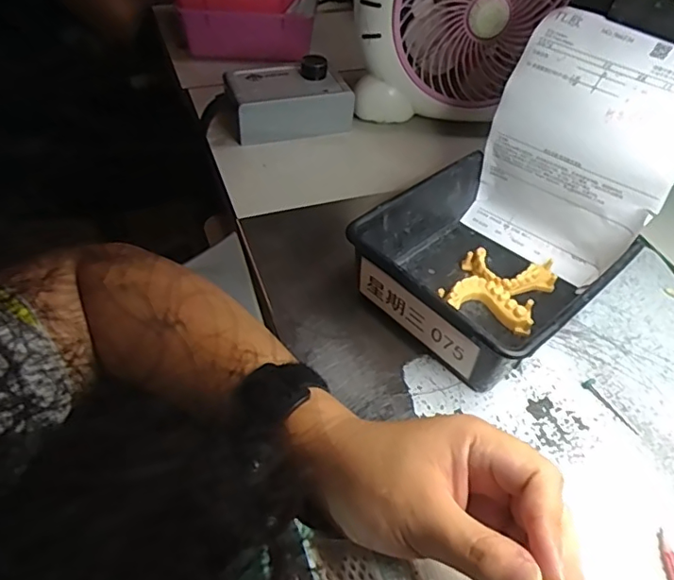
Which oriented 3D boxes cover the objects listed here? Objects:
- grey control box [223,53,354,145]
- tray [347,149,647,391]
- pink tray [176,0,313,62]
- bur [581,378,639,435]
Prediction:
[{"bbox_3d":[-0.052,-0.211,0.605,0.134,0.055,0.073,-9,49,-13],"label":"grey control box"},{"bbox_3d":[0.117,-0.019,0.435,0.164,0.068,0.158,-32,57,-30],"label":"tray"},{"bbox_3d":[-0.108,-0.351,0.660,0.164,0.160,0.043,-7,67,-15],"label":"pink tray"},{"bbox_3d":[0.199,0.084,0.394,0.010,0.004,0.049,-23,54,-21],"label":"bur"}]

